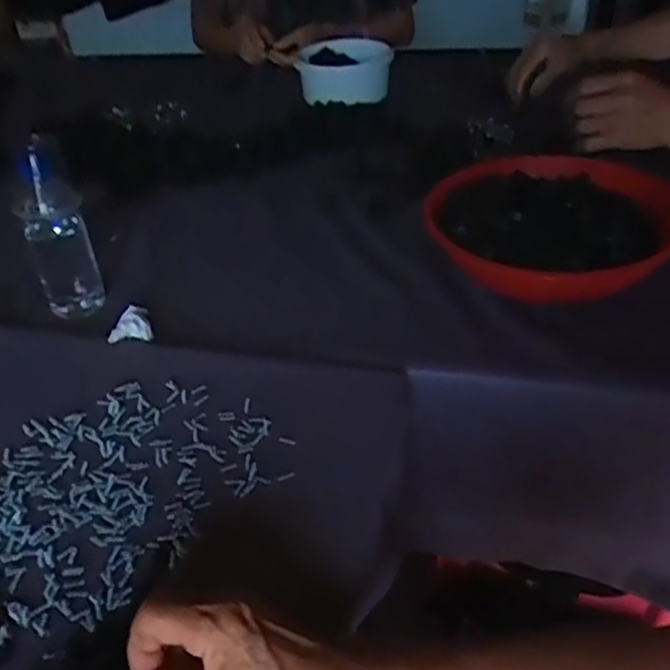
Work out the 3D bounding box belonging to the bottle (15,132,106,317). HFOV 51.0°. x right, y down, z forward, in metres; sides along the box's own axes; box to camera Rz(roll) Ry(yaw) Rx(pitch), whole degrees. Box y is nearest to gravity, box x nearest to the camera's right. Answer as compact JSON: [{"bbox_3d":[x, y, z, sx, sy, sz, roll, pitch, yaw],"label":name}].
[{"bbox_3d":[-0.279,-0.101,0.707,0.060,0.188,0.047,-20,40,-20],"label":"bottle"}]

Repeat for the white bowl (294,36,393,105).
[{"bbox_3d":[0.016,-0.423,1.145,0.143,0.092,0.172,-2,37,2],"label":"white bowl"}]

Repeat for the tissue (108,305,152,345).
[{"bbox_3d":[-0.197,-0.013,0.681,0.040,0.015,0.047,-8,38,-6],"label":"tissue"}]

